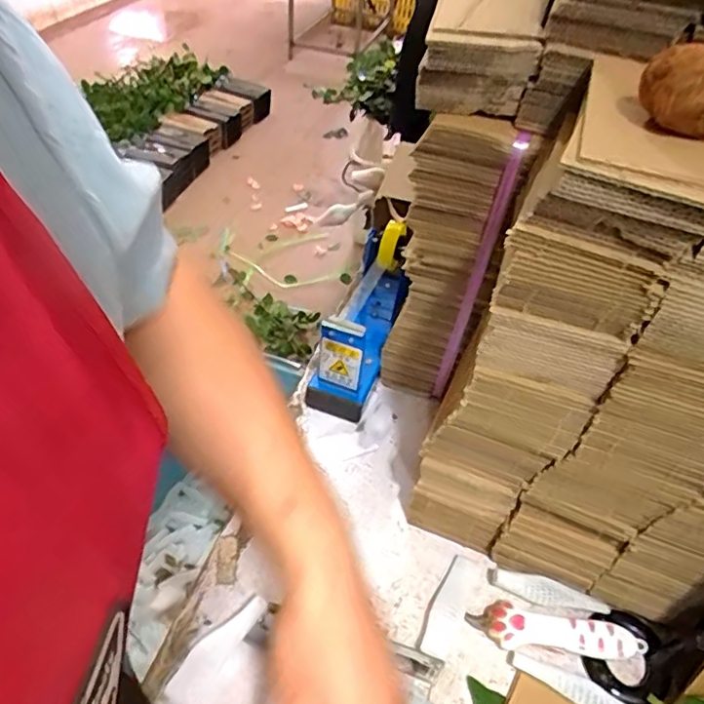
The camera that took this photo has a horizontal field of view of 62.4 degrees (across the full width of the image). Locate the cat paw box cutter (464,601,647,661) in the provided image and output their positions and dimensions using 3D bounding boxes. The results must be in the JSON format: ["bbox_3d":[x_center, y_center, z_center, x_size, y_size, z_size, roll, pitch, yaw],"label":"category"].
[{"bbox_3d":[0.158,0.217,0.448,0.126,0.016,0.031,12,46,6],"label":"cat paw box cutter"}]

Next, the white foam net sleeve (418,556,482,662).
[{"bbox_3d":[0.078,0.202,0.460,0.026,0.004,0.080,22,48,16],"label":"white foam net sleeve"}]

